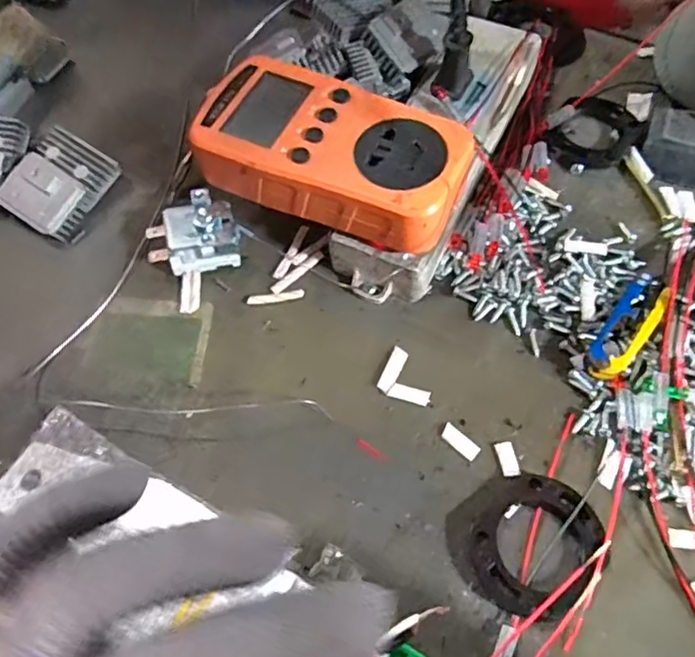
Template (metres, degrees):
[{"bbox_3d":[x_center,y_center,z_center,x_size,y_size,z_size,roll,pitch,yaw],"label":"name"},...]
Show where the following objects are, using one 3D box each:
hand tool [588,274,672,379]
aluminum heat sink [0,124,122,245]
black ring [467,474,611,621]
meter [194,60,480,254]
[{"bbox_3d":[0.139,-0.001,0.286,0.020,0.011,0.066,37,71,17],"label":"hand tool"},{"bbox_3d":[-0.162,-0.081,0.327,0.047,0.023,0.056,25,68,12],"label":"aluminum heat sink"},{"bbox_3d":[0.080,0.092,0.247,0.053,0.007,0.057,0,65,1],"label":"black ring"},{"bbox_3d":[-0.008,-0.082,0.276,0.126,0.028,0.072,21,67,10],"label":"meter"}]

